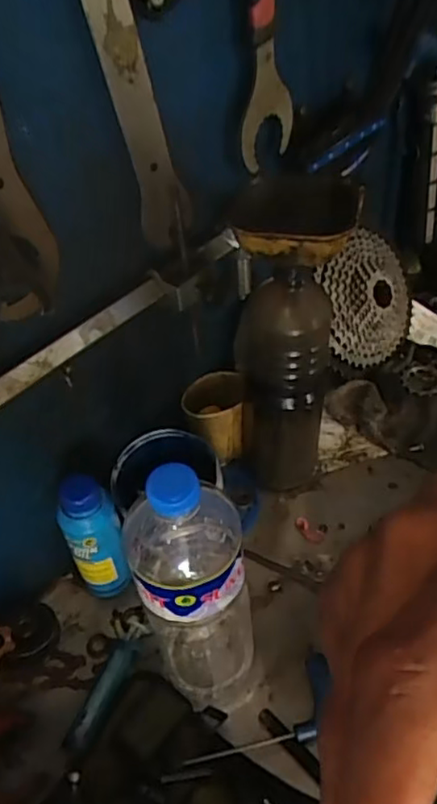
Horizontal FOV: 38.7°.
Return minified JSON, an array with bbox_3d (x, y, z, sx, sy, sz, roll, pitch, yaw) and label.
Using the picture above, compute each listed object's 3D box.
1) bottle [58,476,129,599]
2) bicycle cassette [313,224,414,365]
[{"bbox_3d":[-0.110,0.123,0.556,0.047,0.154,0.038,-11,46,-4],"label":"bottle"},{"bbox_3d":[0.190,-0.127,0.758,0.164,0.151,0.032,-47,27,-24],"label":"bicycle cassette"}]

